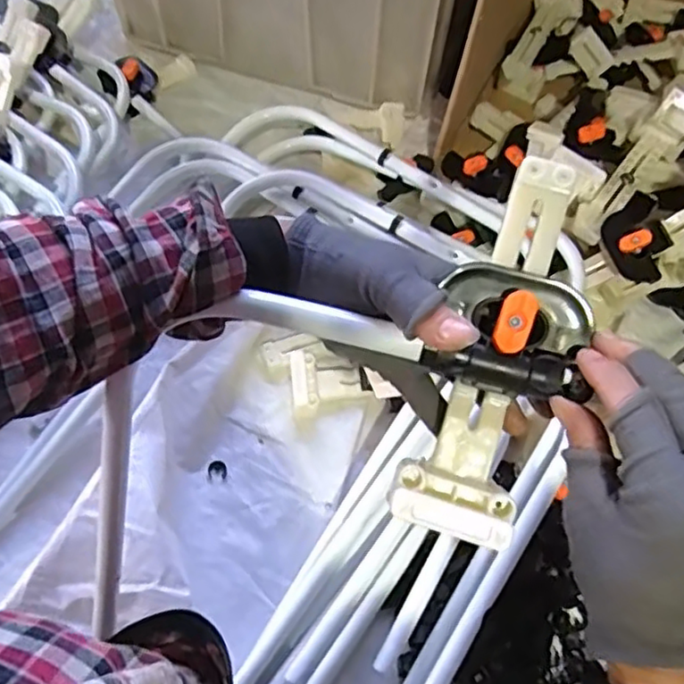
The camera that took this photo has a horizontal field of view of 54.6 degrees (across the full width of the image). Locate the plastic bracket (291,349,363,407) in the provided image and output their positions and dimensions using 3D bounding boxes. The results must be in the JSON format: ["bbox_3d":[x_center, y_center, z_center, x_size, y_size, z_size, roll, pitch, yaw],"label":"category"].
[{"bbox_3d":[-0.020,0.040,0.711,0.073,0.026,0.062,-6,71,-17],"label":"plastic bracket"}]

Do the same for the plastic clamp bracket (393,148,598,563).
[{"bbox_3d":[0.084,0.002,0.332,0.069,0.045,0.194,18,83,12],"label":"plastic clamp bracket"}]

